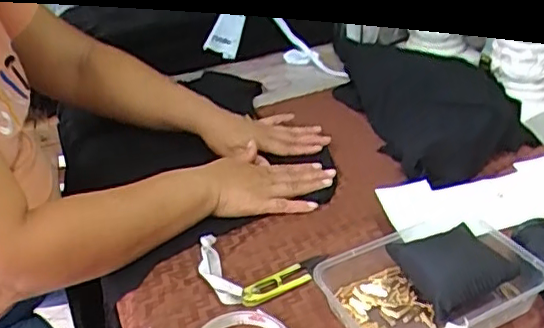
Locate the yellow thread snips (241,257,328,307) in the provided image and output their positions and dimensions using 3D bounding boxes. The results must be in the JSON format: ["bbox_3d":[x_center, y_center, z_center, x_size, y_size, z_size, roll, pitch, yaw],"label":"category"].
[{"bbox_3d":[0.013,0.106,0.543,0.094,0.012,0.021,-25,37,-31],"label":"yellow thread snips"}]

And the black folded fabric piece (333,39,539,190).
[{"bbox_3d":[0.204,-0.084,0.783,0.180,0.061,0.343,-10,32,-11],"label":"black folded fabric piece"}]

